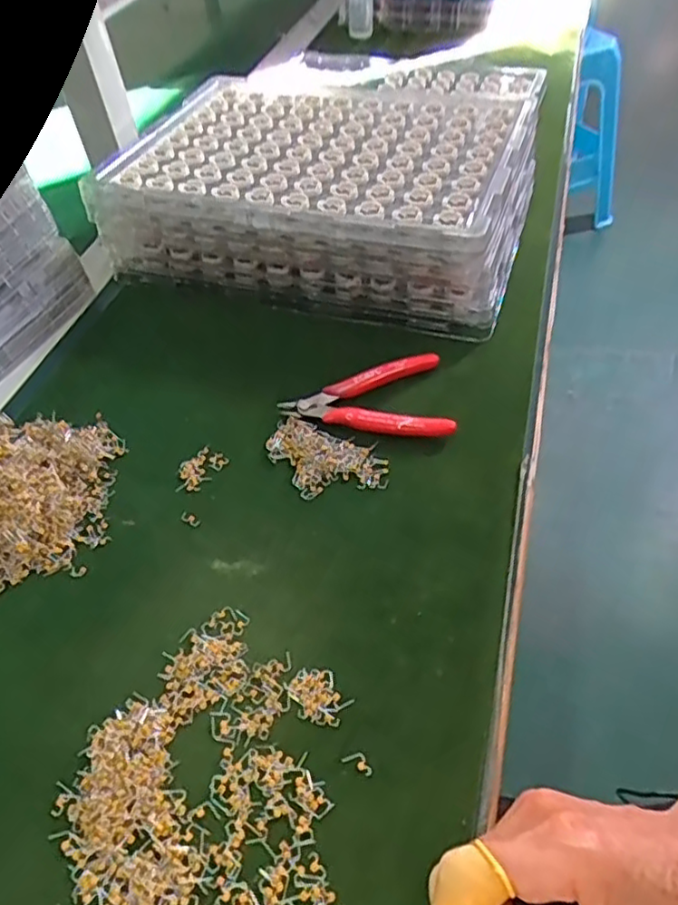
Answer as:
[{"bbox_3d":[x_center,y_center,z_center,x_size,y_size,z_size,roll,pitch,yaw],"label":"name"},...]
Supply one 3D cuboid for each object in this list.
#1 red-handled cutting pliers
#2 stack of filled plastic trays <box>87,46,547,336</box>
[{"bbox_3d":[0.018,-0.036,0.477,0.118,0.014,0.078,-7,48,1],"label":"red-handled cutting pliers"},{"bbox_3d":[-0.011,-0.244,0.614,0.356,0.089,0.260,11,50,16],"label":"stack of filled plastic trays"}]

